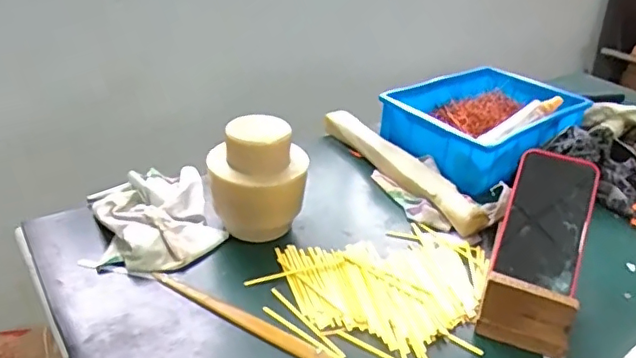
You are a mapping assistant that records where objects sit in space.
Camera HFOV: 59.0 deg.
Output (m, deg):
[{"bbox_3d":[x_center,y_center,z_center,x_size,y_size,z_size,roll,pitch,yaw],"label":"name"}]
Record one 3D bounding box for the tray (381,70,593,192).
[{"bbox_3d":[0.254,-0.087,0.874,0.283,0.095,0.208,-22,38,-38],"label":"tray"}]

